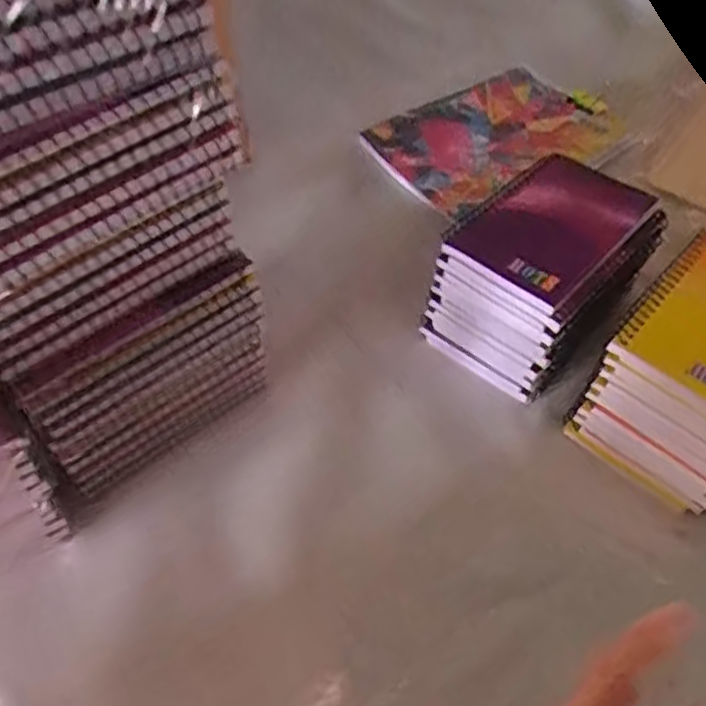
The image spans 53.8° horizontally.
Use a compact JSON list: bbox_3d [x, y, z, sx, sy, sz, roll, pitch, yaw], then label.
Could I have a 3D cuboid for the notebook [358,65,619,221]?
[{"bbox_3d":[0.117,-0.188,0.597,0.194,0.016,0.128,-28,61,-18],"label":"notebook"}]

